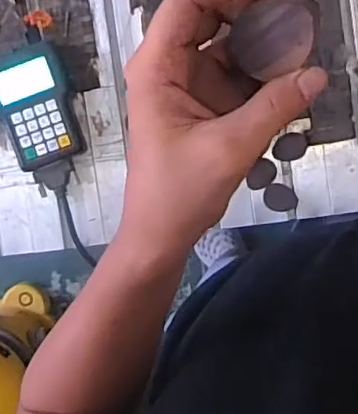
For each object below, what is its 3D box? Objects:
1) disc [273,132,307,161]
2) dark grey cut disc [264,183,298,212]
[{"bbox_3d":[0.142,-0.076,0.750,0.043,0.005,0.032,-14,93,7],"label":"disc"},{"bbox_3d":[0.131,-0.012,0.752,0.042,0.006,0.035,29,97,3],"label":"dark grey cut disc"}]

